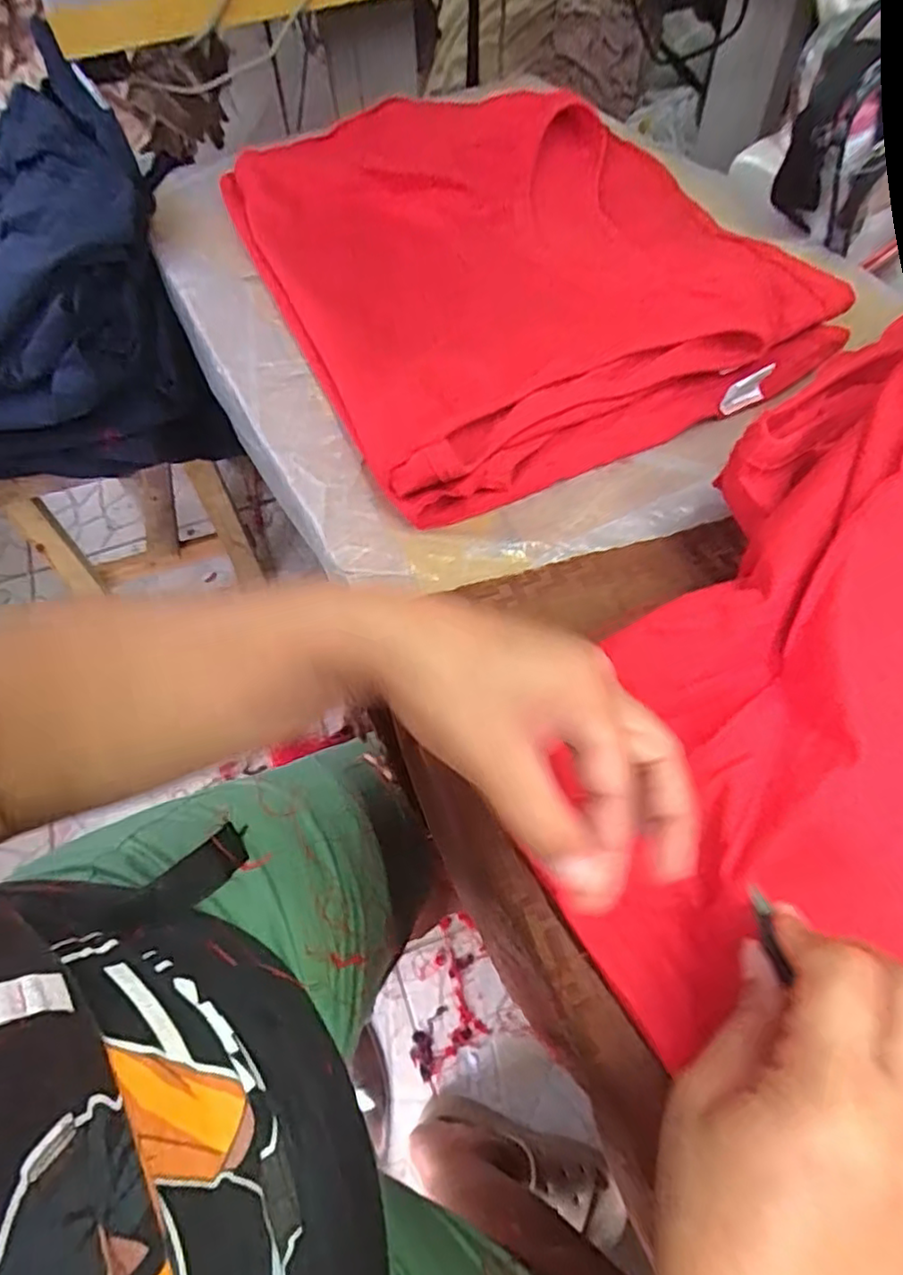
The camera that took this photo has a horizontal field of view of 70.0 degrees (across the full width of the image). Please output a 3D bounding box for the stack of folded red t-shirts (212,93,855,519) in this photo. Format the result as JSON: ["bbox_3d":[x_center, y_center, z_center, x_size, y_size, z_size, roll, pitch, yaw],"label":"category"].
[{"bbox_3d":[0.042,-0.307,0.518,0.354,0.052,0.449,-21,62,-11],"label":"stack of folded red t-shirts"}]

